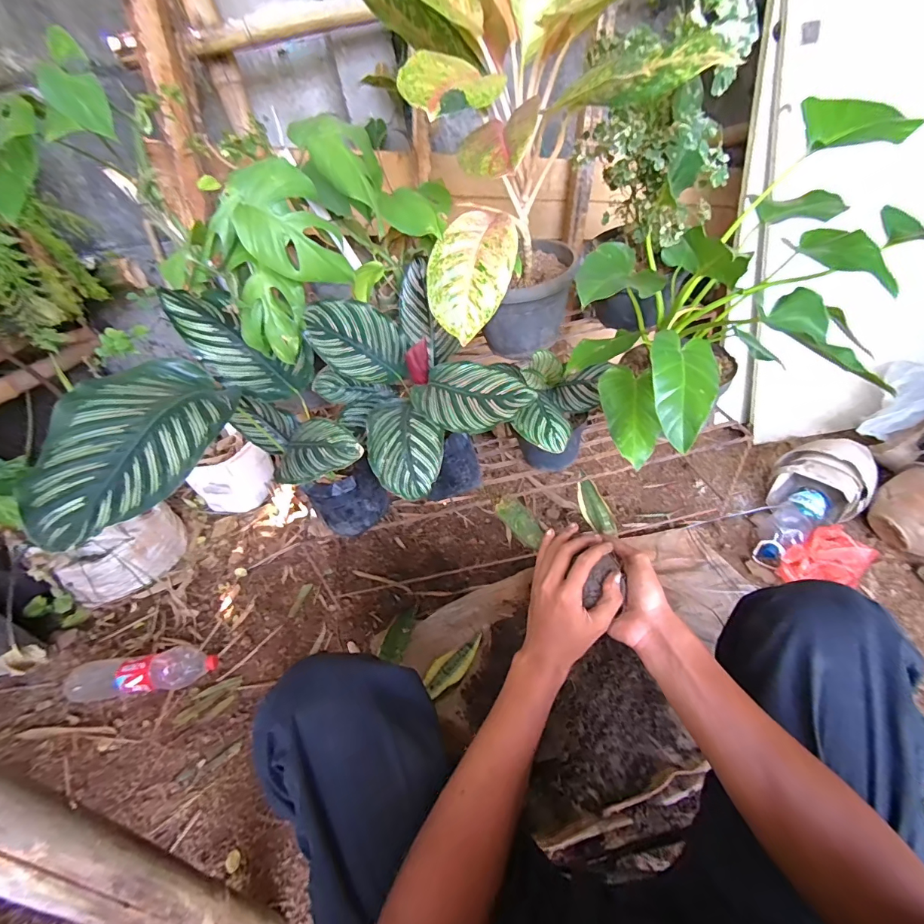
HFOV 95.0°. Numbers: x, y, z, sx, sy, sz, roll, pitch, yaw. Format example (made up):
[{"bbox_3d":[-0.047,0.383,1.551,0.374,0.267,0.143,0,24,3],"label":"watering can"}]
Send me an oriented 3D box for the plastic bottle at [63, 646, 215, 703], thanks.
[{"bbox_3d":[-0.759,0.496,0.995,0.336,0.072,0.089,-10,37,-4],"label":"plastic bottle"}]

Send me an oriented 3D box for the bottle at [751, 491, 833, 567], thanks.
[{"bbox_3d":[0.782,0.157,1.015,0.232,0.062,0.094,-44,48,-13],"label":"bottle"}]

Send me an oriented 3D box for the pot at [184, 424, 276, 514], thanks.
[{"bbox_3d":[-0.747,0.059,1.403,0.177,0.223,0.173,13,41,24],"label":"pot"}]

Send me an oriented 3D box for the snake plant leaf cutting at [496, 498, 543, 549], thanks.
[{"bbox_3d":[0.072,0.073,0.544,0.034,0.007,0.076,-53,47,7],"label":"snake plant leaf cutting"}]

